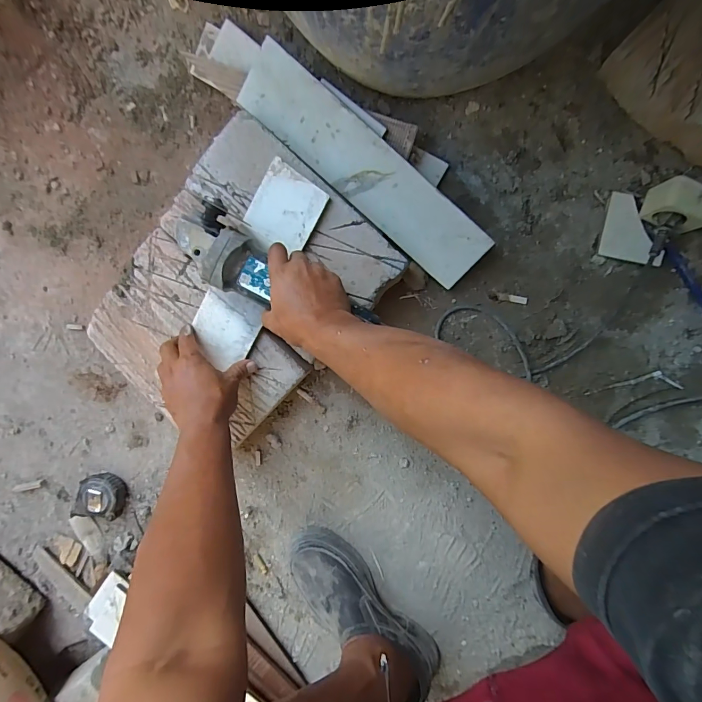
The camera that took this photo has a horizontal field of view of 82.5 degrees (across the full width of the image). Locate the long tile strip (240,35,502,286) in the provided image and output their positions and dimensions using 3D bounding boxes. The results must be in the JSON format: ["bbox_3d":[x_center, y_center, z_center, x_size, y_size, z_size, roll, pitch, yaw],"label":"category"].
[{"bbox_3d":[0.020,-0.246,0.546,0.388,0.006,0.089,41,118,-4],"label":"long tile strip"}]

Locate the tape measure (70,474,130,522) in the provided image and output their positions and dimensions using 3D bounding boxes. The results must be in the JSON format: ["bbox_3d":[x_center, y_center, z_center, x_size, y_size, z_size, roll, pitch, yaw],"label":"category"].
[{"bbox_3d":[-0.415,0.238,0.658,0.073,0.035,0.073,-1,91,8],"label":"tape measure"}]

